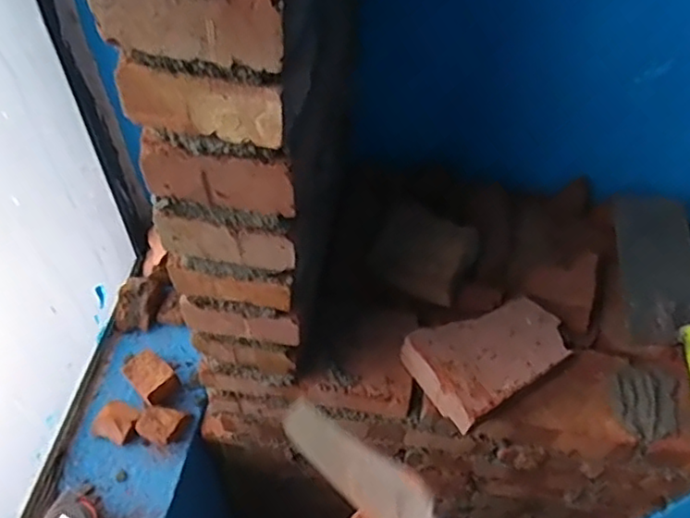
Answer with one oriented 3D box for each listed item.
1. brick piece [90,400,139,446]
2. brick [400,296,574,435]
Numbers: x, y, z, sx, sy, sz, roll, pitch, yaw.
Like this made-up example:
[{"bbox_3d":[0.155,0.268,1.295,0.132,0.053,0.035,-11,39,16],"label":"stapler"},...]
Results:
[{"bbox_3d":[-0.295,0.207,0.820,0.059,0.024,0.046,18,56,11],"label":"brick piece"},{"bbox_3d":[0.152,0.099,0.669,0.158,0.055,0.103,-27,60,-20],"label":"brick"}]

